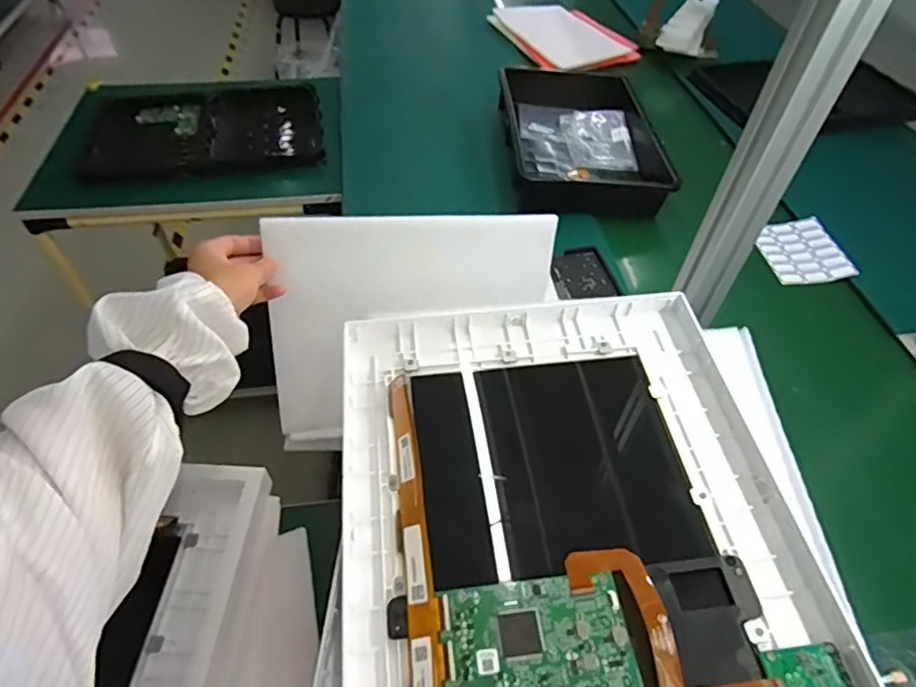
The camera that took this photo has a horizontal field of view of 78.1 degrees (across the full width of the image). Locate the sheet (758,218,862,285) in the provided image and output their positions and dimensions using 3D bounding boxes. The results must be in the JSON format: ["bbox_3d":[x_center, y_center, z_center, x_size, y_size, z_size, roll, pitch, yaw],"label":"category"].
[{"bbox_3d":[0.606,-0.162,0.997,0.126,0.014,0.150,-7,53,2],"label":"sheet"}]

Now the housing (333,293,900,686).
[{"bbox_3d":[0.066,0.100,0.325,0.260,0.023,0.311,-4,51,-5],"label":"housing"}]

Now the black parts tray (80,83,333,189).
[{"bbox_3d":[-0.531,-0.443,1.195,0.472,0.055,0.304,-12,52,-12],"label":"black parts tray"}]

